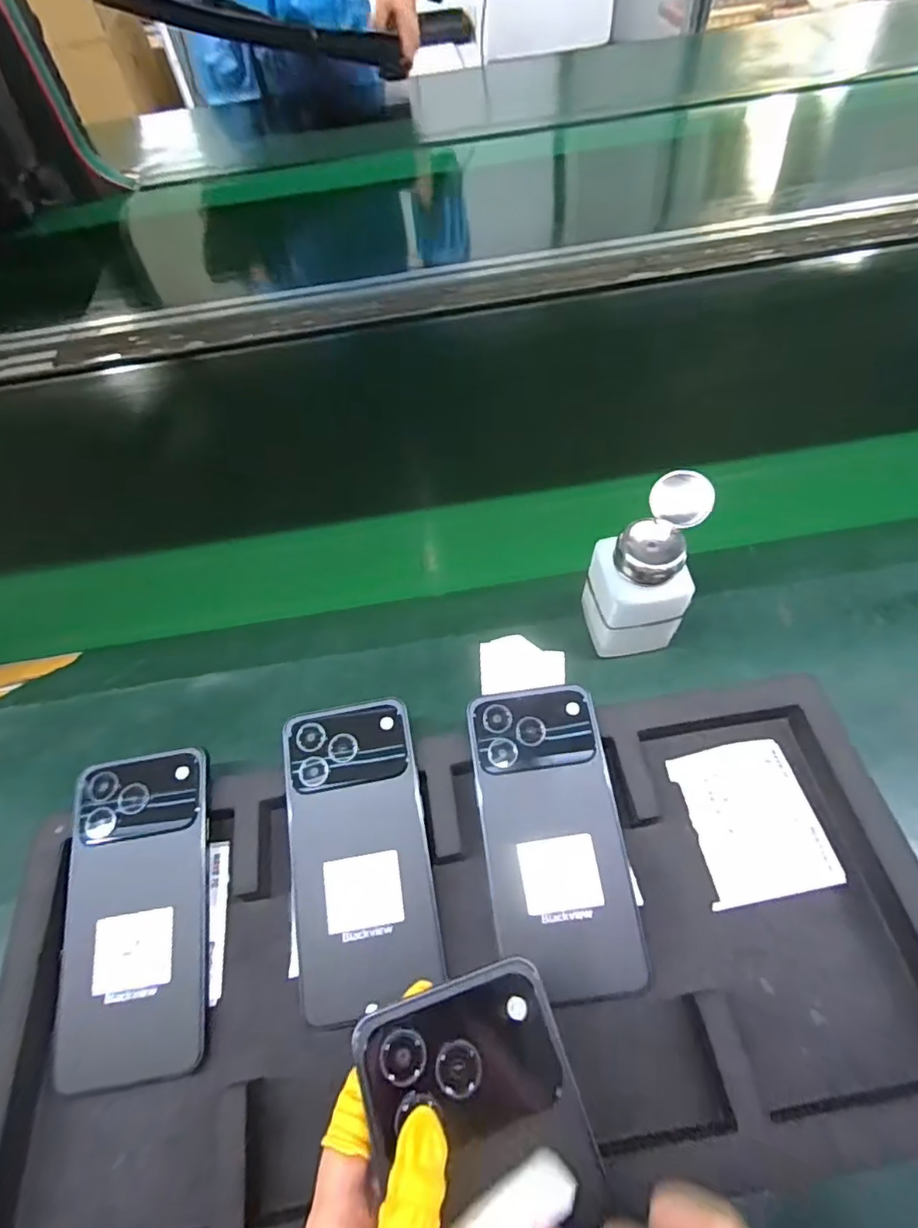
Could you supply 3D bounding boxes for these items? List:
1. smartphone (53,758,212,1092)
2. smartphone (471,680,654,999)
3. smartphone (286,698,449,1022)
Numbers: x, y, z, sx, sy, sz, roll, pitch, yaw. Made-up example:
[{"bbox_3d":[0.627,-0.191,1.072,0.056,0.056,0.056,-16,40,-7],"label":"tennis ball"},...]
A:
[{"bbox_3d":[-0.175,0.157,0.314,0.074,0.007,0.158,-9,66,-4],"label":"smartphone"},{"bbox_3d":[0.052,0.120,0.322,0.077,0.006,0.161,-11,68,-2],"label":"smartphone"},{"bbox_3d":[-0.056,0.127,0.324,0.076,0.006,0.156,-10,68,-4],"label":"smartphone"}]

